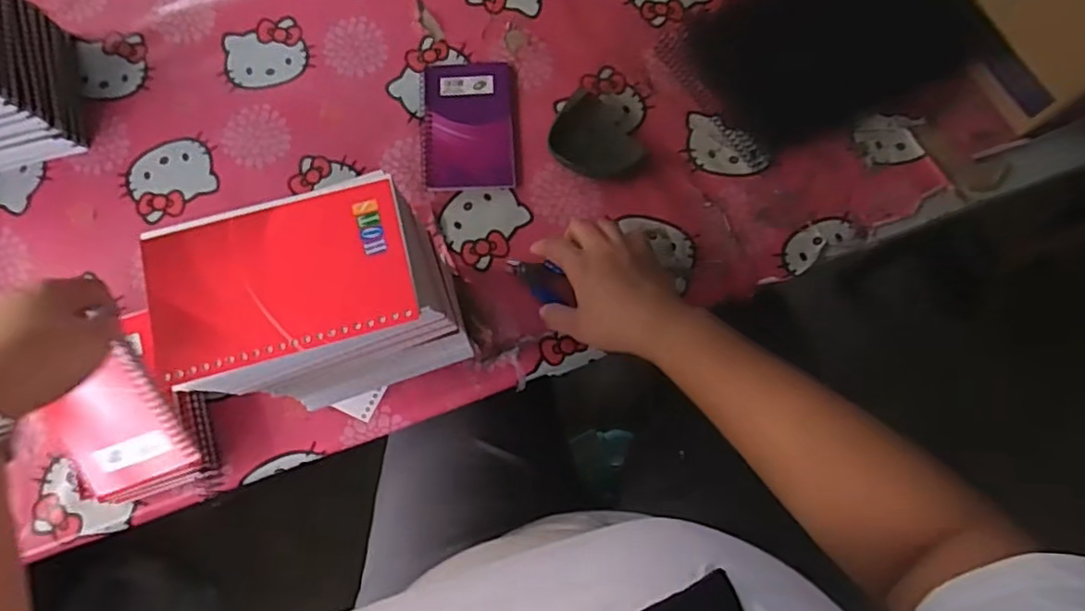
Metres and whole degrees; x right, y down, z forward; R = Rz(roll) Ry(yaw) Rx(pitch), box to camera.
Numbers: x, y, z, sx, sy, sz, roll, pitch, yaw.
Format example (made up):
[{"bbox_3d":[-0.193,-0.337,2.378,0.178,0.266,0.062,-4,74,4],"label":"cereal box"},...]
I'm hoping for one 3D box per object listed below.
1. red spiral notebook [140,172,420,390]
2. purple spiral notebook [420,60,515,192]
[{"bbox_3d":[-0.134,-0.016,0.320,0.128,0.008,0.083,-16,76,-4],"label":"red spiral notebook"},{"bbox_3d":[-0.070,-0.173,0.596,0.085,0.005,0.131,-3,75,-1],"label":"purple spiral notebook"}]

